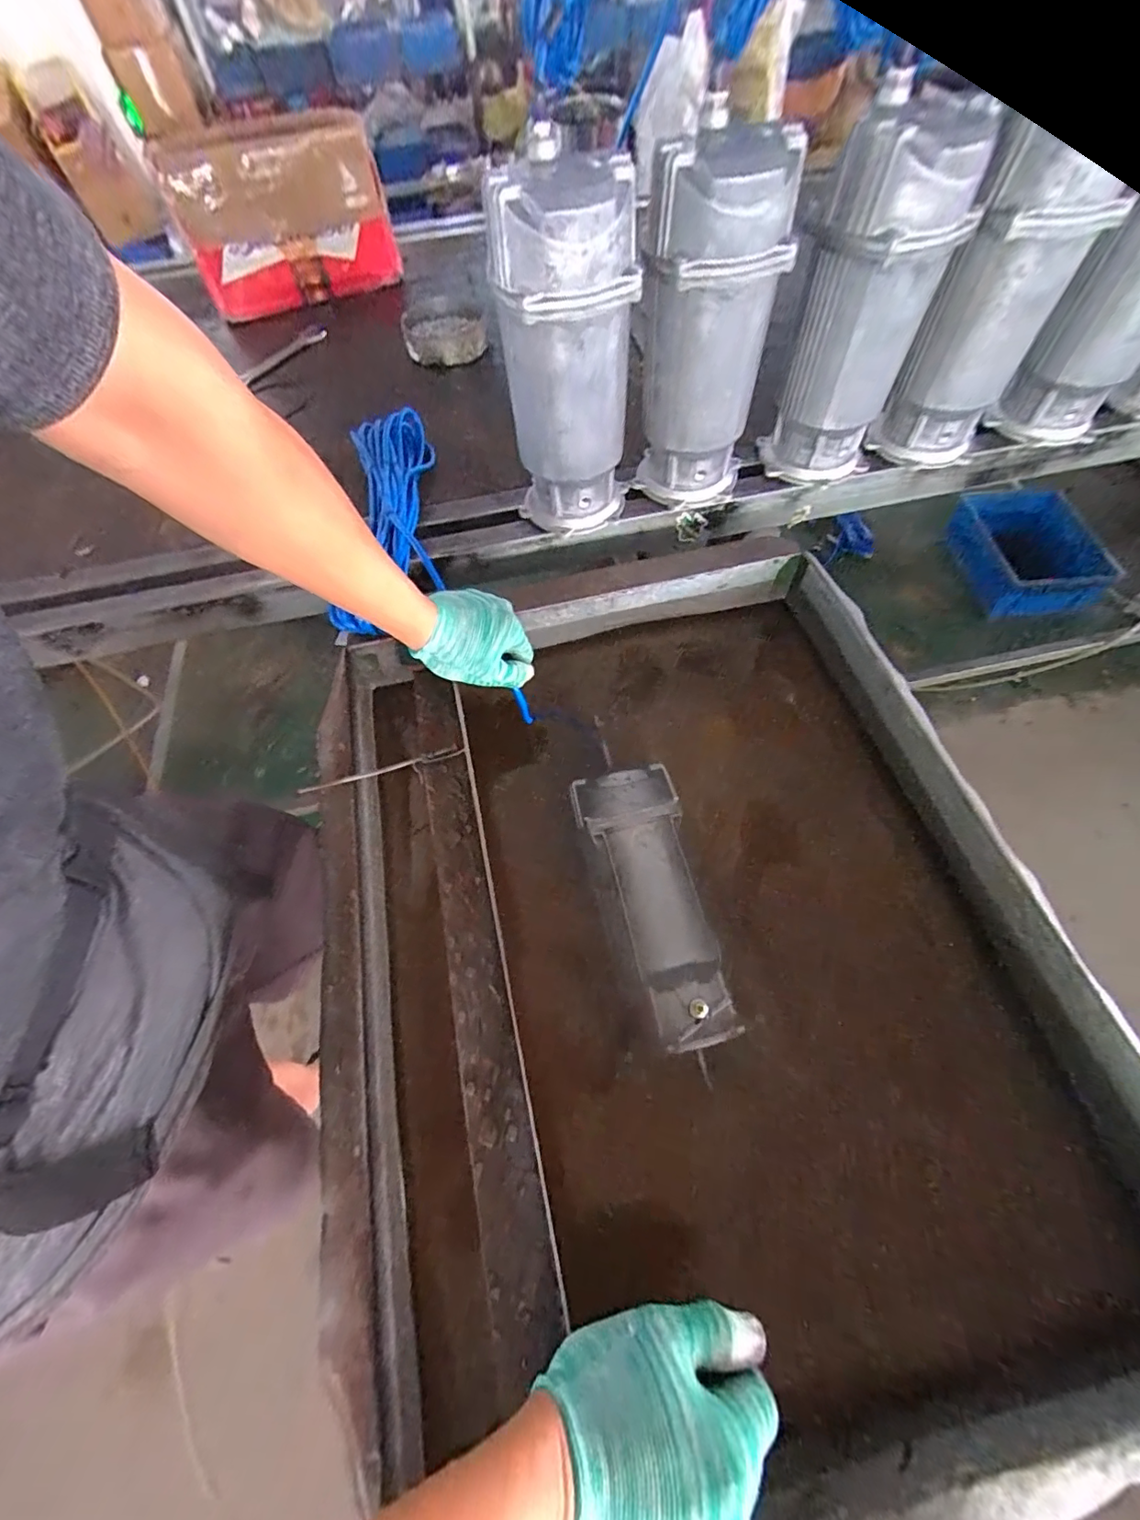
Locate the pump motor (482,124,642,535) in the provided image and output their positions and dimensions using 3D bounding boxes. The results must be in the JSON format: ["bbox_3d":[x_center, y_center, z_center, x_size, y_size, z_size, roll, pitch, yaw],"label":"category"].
[{"bbox_3d":[-0.004,-0.394,0.536,0.129,0.292,0.111,-3,61,2],"label":"pump motor"}]

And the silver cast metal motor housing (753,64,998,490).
[{"bbox_3d":[0.304,-0.464,0.556,0.126,0.289,0.110,12,63,10],"label":"silver cast metal motor housing"}]

